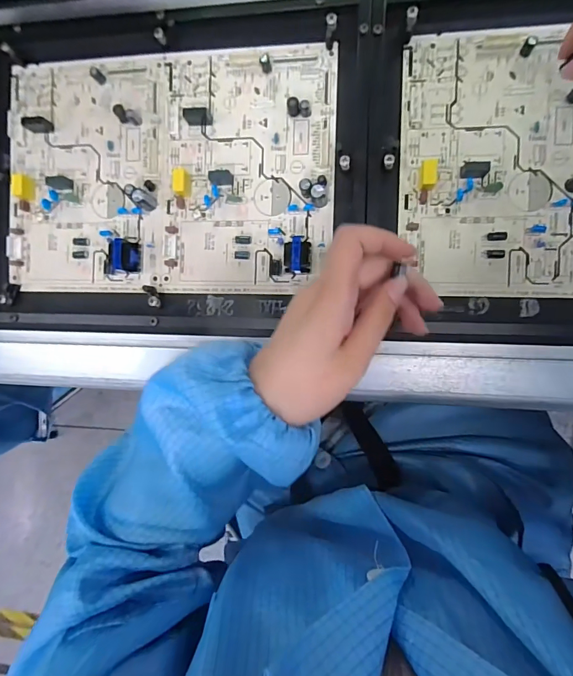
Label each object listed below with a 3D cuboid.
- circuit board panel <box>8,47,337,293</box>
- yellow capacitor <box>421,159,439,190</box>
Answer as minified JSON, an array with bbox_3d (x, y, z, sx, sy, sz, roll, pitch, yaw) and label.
[{"bbox_3d":[-0.104,-0.138,0.333,0.280,0.020,0.193,2,91,8],"label":"circuit board panel"},{"bbox_3d":[0.107,-0.122,0.302,0.011,0.018,0.019,0,90,8],"label":"yellow capacitor"}]

